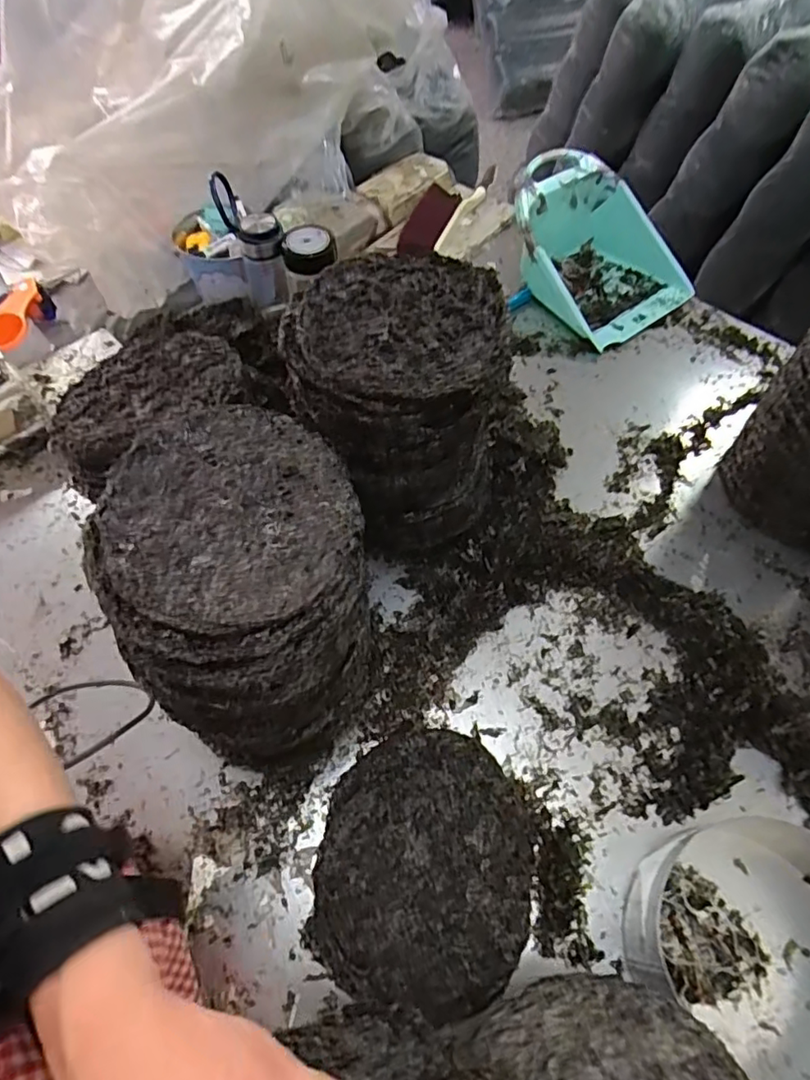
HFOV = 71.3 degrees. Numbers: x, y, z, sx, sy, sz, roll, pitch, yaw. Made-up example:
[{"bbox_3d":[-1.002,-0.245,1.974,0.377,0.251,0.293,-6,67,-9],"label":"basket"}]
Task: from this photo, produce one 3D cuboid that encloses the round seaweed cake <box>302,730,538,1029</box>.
[{"bbox_3d":[0.021,0.302,0.539,0.197,0.031,0.224,7,58,5],"label":"round seaweed cake"}]

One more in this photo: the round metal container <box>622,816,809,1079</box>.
[{"bbox_3d":[0.317,0.344,0.484,0.187,0.074,0.197,0,58,1],"label":"round metal container"}]

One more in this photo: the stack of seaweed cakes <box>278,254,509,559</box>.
[{"bbox_3d":[-0.003,-0.122,0.638,0.212,0.295,0.200,-1,58,0],"label":"stack of seaweed cakes"}]

